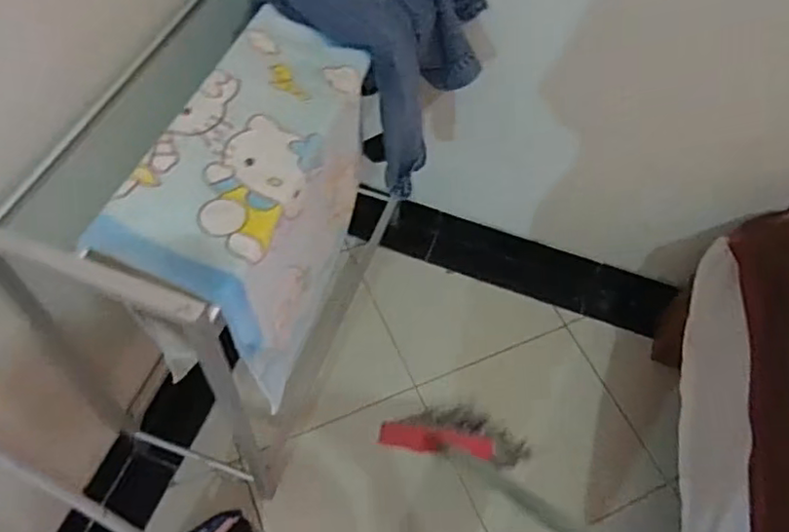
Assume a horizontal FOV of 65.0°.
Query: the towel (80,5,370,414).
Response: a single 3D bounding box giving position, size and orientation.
[{"bbox_3d":[-0.189,-0.074,0.876,0.170,0.339,0.419,16,58,6],"label":"towel"}]

